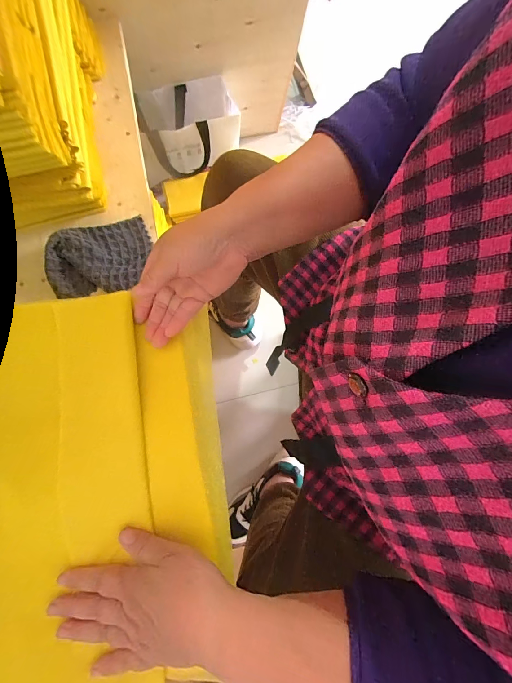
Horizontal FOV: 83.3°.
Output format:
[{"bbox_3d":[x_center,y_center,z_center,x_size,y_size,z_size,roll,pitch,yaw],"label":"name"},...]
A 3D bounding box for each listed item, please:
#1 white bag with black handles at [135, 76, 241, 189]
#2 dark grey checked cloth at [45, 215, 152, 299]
[{"bbox_3d":[-0.189,-0.579,0.796,0.264,0.179,0.130,-13,76,-3],"label":"white bag with black handles"},{"bbox_3d":[-0.220,-0.122,0.403,0.129,0.033,0.106,-8,75,-2],"label":"dark grey checked cloth"}]

